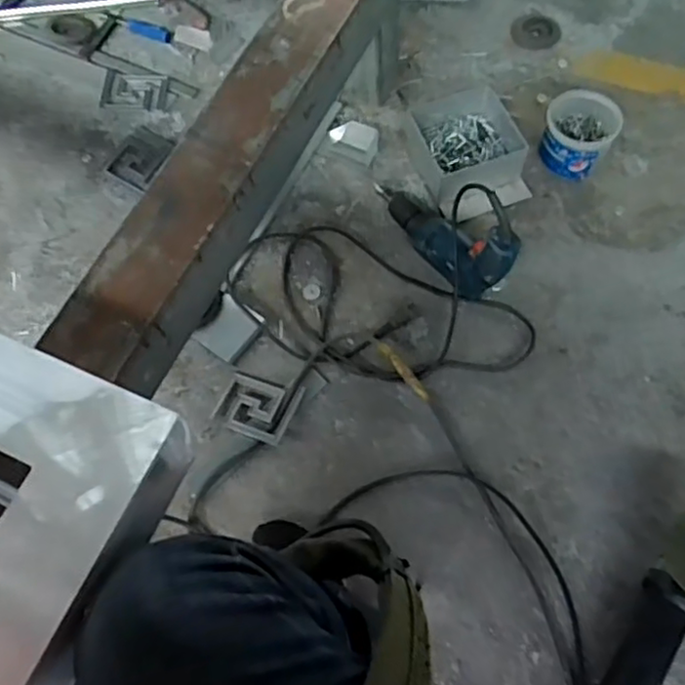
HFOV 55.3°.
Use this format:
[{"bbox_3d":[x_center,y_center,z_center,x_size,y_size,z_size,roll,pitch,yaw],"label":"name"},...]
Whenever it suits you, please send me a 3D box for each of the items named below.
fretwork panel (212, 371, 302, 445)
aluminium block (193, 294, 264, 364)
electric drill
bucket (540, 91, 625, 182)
[{"bbox_3d":[-0.126,0.093,0.960,0.112,0.024,0.089,21,69,9],"label":"fretwork panel"},{"bbox_3d":[-0.172,-0.021,1.009,0.079,0.018,0.087,35,72,14],"label":"aluminium block"},{"bbox_3d":[0.148,-0.190,0.972,0.070,0.207,0.271,-25,69,-10],"label":"electric drill"},{"bbox_3d":[0.384,-0.342,1.070,0.115,0.080,0.122,0,67,1],"label":"bucket"}]

